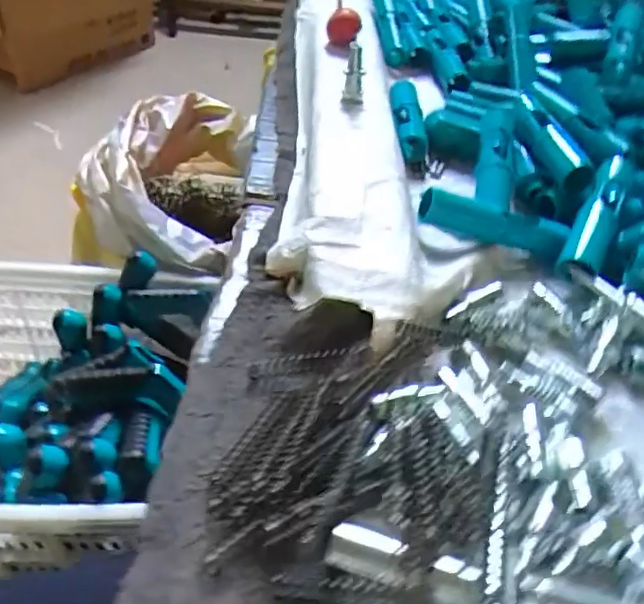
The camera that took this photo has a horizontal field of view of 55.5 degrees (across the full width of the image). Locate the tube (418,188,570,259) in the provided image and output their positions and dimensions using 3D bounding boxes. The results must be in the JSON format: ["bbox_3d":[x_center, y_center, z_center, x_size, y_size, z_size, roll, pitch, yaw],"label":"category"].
[{"bbox_3d":[0.133,-0.063,0.482,0.118,0.030,0.020,14,40,-10],"label":"tube"}]

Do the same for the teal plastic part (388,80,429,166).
[{"bbox_3d":[0.086,-0.178,0.609,0.031,0.032,0.120,3,41,-2],"label":"teal plastic part"}]

